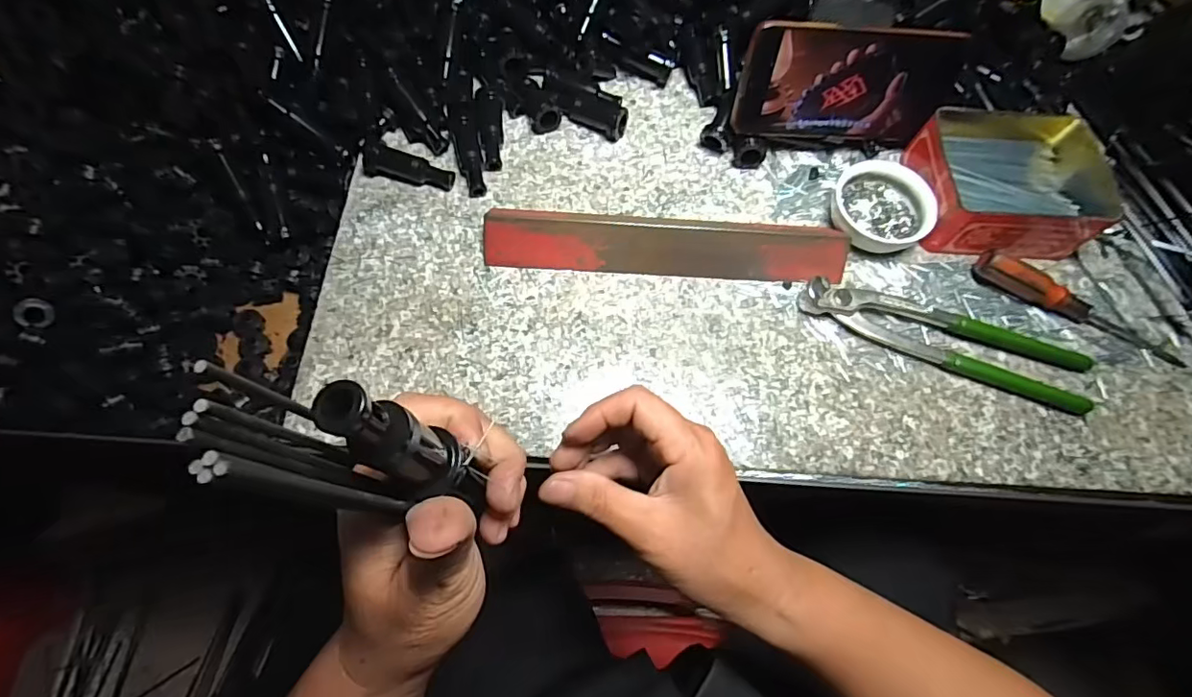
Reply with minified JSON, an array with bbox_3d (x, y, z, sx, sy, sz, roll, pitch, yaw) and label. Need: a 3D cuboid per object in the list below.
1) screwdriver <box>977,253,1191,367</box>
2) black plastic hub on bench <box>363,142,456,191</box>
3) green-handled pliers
[{"bbox_3d":[0.345,-0.028,0.383,0.150,0.025,0.017,26,68,9],"label":"screwdriver"},{"bbox_3d":[-0.142,-0.136,0.407,0.067,0.021,0.017,14,67,4],"label":"black plastic hub on bench"},{"bbox_3d":[0.242,-0.009,0.375,0.197,0.018,0.042,19,67,6],"label":"green-handled pliers"}]

